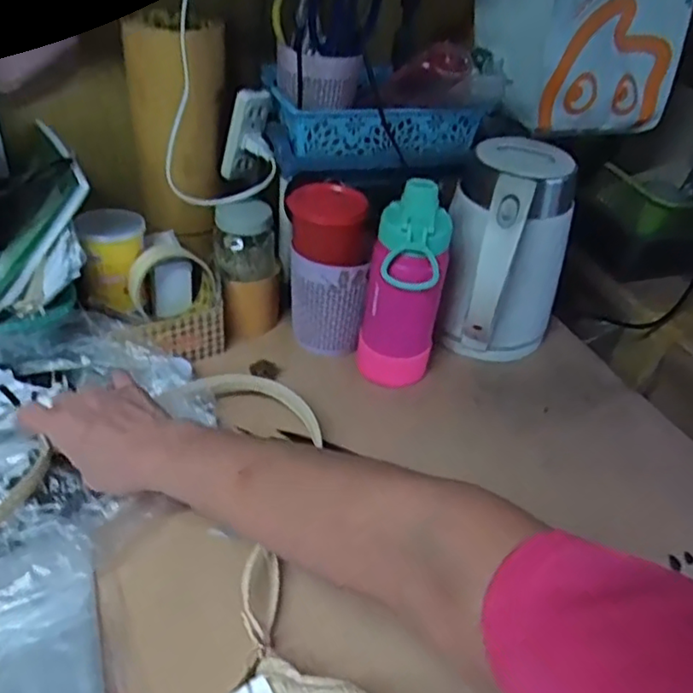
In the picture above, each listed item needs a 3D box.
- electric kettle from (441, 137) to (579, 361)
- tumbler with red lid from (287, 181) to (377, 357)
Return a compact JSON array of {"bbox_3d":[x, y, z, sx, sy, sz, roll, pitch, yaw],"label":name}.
[{"bbox_3d":[0.162,-0.086,0.674,0.132,0.211,0.148,22,41,17],"label":"electric kettle"},{"bbox_3d":[-0.018,-0.079,0.661,0.082,0.158,0.074,3,39,-6],"label":"tumbler with red lid"}]

